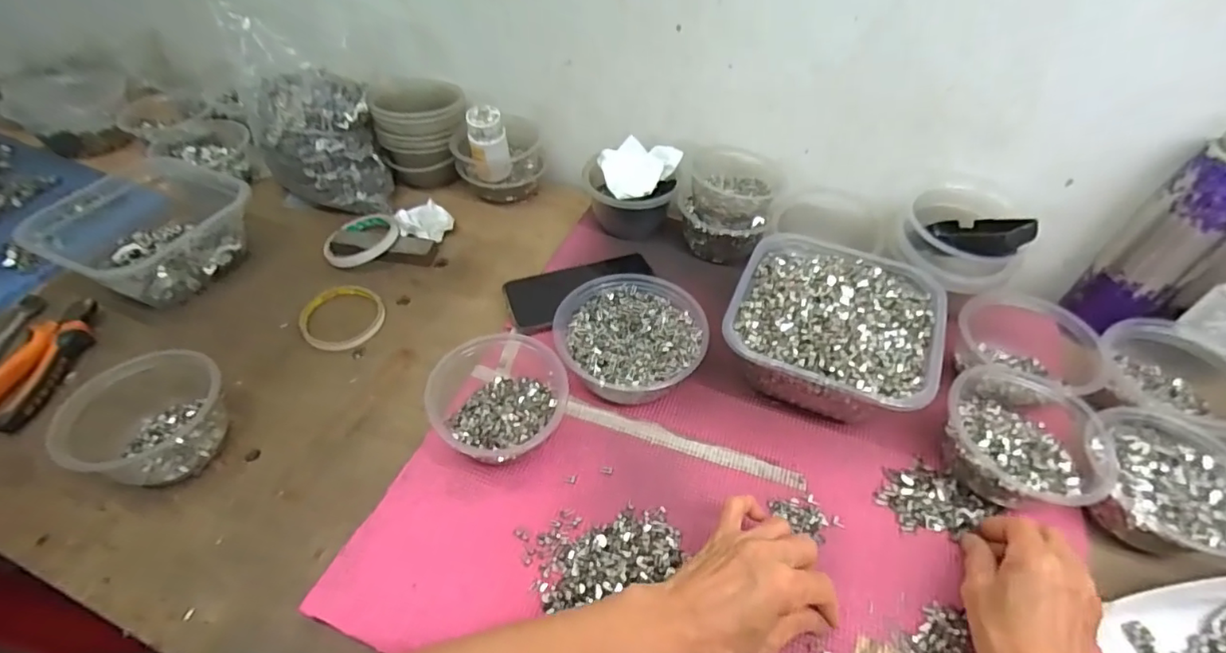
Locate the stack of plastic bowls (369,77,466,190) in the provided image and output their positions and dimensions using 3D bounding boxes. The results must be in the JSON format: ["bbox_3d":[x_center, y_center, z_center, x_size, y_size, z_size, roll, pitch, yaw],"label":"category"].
[{"bbox_3d":[-0.241,-0.249,0.720,0.106,0.096,0.101,-4,50,-3],"label":"stack of plastic bowls"}]

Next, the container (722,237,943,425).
[{"bbox_3d":[0.198,0.002,0.516,0.170,0.081,0.175,19,50,15],"label":"container"}]

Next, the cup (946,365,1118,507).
[{"bbox_3d":[0.329,0.092,0.452,0.120,0.057,0.116,0,49,0],"label":"cup"}]

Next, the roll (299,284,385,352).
[{"bbox_3d":[-0.285,-0.009,0.589,0.081,0.015,0.084,0,49,0],"label":"roll"}]

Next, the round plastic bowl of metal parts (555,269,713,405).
[{"bbox_3d":[0.017,0.016,0.523,0.132,0.058,0.125,0,48,0],"label":"round plastic bowl of metal parts"}]

